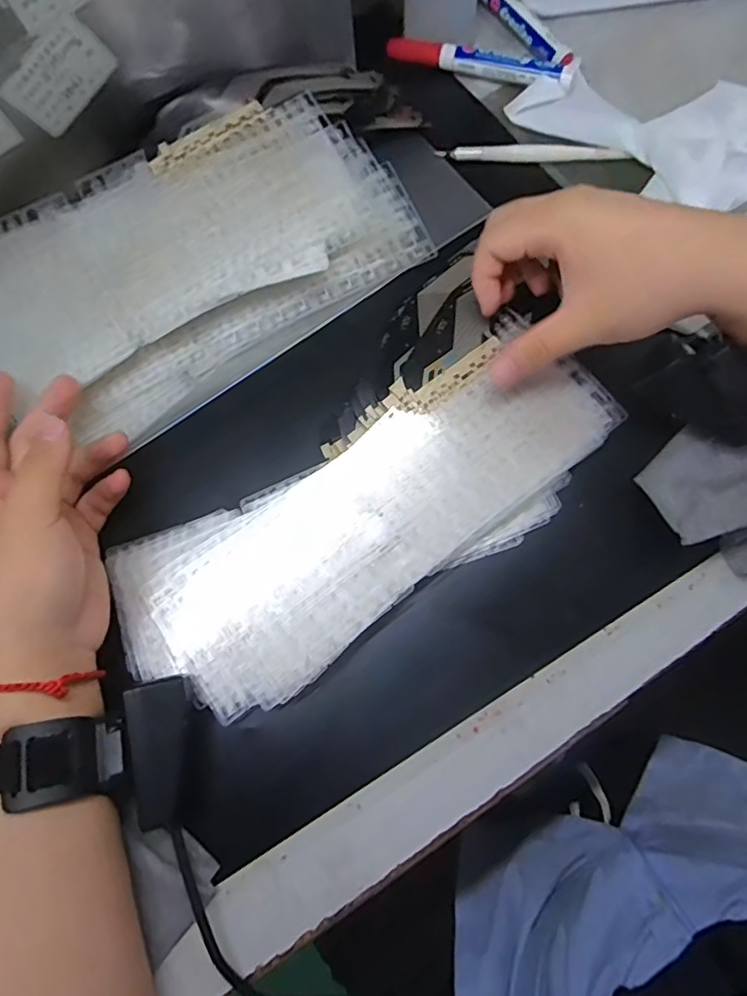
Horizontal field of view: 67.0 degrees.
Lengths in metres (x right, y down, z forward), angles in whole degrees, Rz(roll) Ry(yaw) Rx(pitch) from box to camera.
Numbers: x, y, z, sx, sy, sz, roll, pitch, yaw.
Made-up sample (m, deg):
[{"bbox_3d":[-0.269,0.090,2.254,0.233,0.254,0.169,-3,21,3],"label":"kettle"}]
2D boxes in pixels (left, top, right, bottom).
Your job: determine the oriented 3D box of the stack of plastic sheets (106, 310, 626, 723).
[{"bbox_3d":[-0.004,0.012,0.329,0.303,0.026,0.116,-31,79,-2],"label":"stack of plastic sheets"}]

